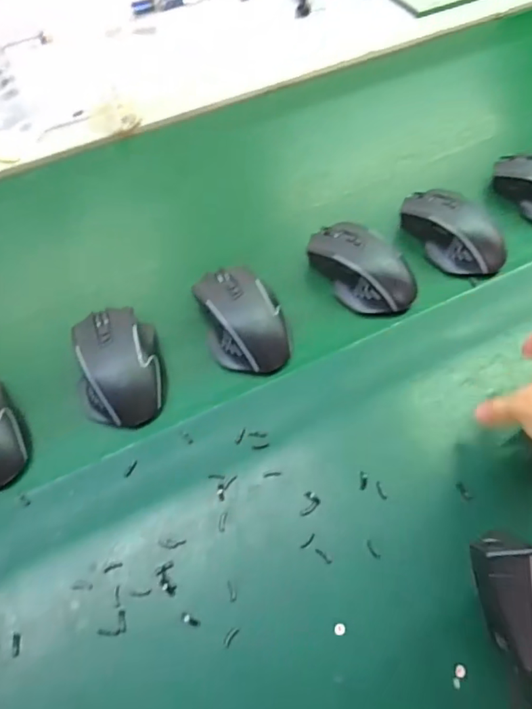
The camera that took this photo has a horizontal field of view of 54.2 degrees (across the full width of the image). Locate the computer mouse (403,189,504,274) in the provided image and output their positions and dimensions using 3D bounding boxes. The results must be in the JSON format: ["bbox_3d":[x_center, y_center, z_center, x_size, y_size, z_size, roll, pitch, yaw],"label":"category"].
[{"bbox_3d":[0.186,-0.127,0.526,0.057,0.040,0.119,-36,65,-19],"label":"computer mouse"}]

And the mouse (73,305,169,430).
[{"bbox_3d":[-0.127,0.005,0.447,0.070,0.035,0.108,-12,59,-6],"label":"mouse"}]

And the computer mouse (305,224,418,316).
[{"bbox_3d":[0.093,-0.084,0.503,0.060,0.040,0.111,-34,64,-18],"label":"computer mouse"}]

